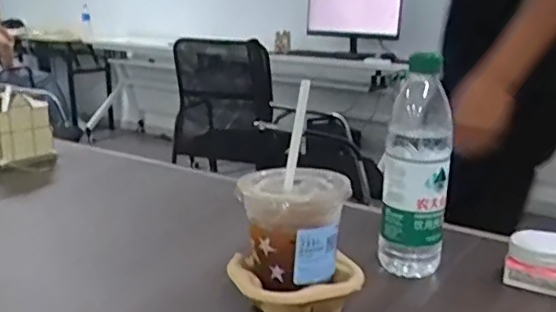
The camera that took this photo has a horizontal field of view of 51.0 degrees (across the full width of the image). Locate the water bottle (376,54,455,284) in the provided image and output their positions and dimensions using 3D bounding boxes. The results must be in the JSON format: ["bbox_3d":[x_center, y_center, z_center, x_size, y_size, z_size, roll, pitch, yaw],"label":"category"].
[{"bbox_3d":[0.139,0.010,0.583,0.062,0.219,0.057,4,16,9],"label":"water bottle"}]

